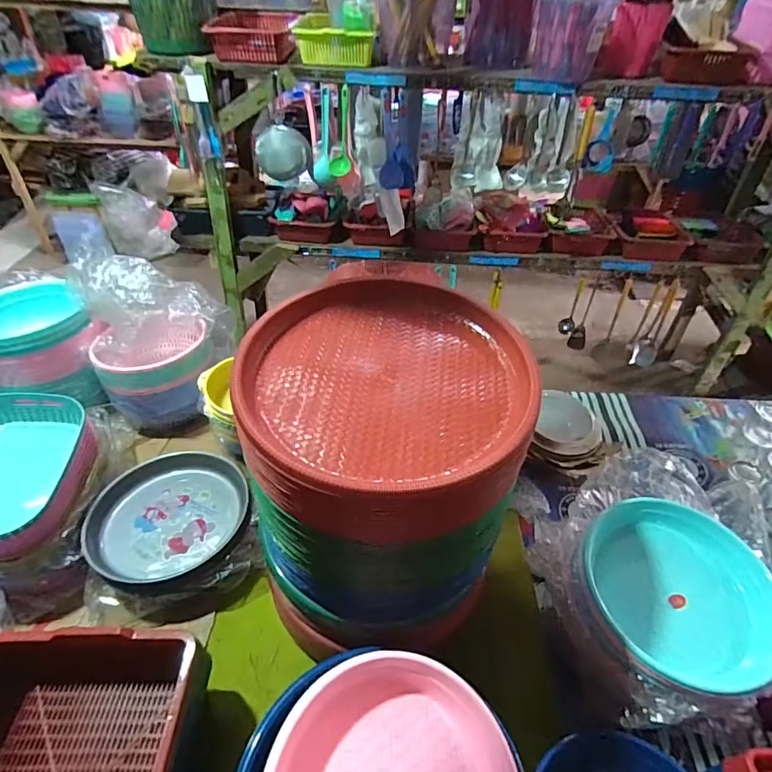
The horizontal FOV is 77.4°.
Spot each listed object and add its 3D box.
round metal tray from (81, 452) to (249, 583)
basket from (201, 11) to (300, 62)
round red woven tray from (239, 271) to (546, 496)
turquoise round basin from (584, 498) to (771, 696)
[{"bbox_3d":[-0.425,0.239,0.964,0.283,0.048,0.314,-6,43,-7],"label":"round metal tray"},{"bbox_3d":[-0.388,-1.037,1.425,0.238,0.089,0.311,-3,42,-5],"label":"basket"},{"bbox_3d":[0.001,-0.025,0.642,0.362,0.049,0.348,-3,42,-5],"label":"round red woven tray"},{"bbox_3d":[0.449,0.308,0.741,0.263,0.055,0.262,1,42,-1],"label":"turquoise round basin"}]

